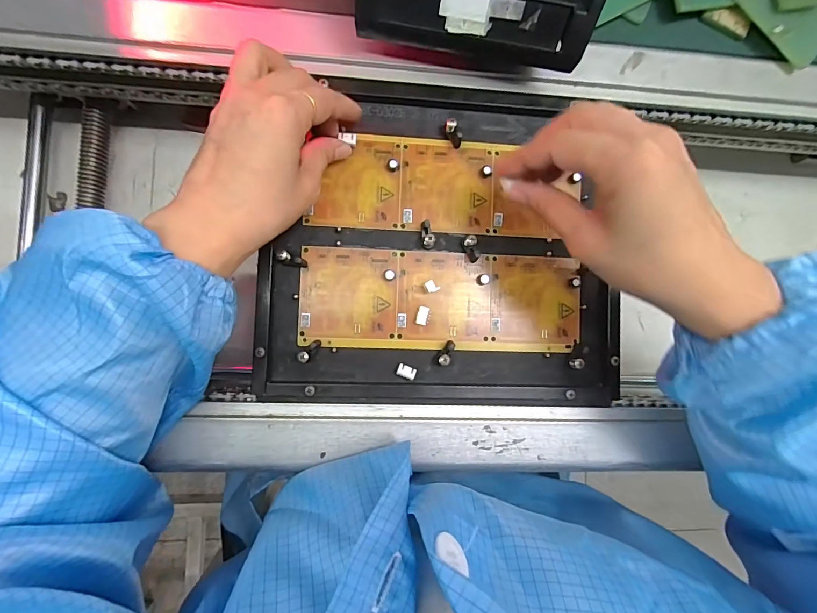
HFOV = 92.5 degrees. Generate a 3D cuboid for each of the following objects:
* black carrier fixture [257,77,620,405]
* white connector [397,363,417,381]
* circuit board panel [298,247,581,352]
[{"bbox_3d":[0.029,-0.047,0.293,0.257,0.015,0.232,2,88,-4],"label":"black carrier fixture"},{"bbox_3d":[-0.001,0.048,0.289,0.014,0.006,0.010,18,87,-3],"label":"white connector"},{"bbox_3d":[0.026,-0.005,0.296,0.209,0.005,0.072,2,88,-4],"label":"circuit board panel"}]

